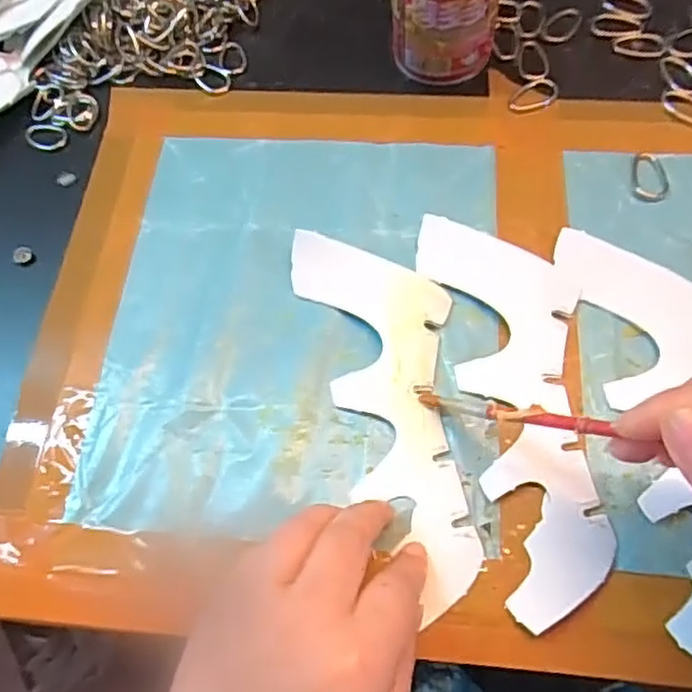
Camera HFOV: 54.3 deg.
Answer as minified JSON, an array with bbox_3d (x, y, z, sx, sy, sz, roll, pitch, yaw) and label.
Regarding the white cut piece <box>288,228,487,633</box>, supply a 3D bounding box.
[{"bbox_3d":[0.030,0.025,0.346,0.071,0.009,0.201,-17,68,-2],"label":"white cut piece"}]

